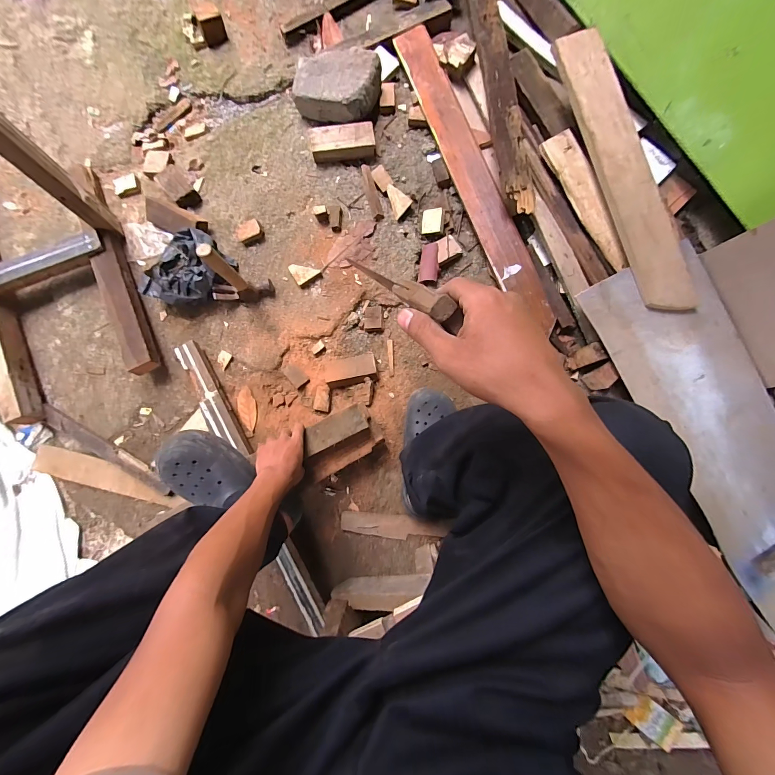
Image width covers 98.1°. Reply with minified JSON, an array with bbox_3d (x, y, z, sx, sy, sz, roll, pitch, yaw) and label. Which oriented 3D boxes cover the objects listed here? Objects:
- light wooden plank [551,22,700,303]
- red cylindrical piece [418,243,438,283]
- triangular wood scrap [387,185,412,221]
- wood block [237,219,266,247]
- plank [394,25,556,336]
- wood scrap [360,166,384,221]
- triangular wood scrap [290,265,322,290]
[{"bbox_3d":[0.501,-0.457,0.708,0.100,0.020,0.611,-19,88,7],"label":"light wooden plank"},{"bbox_3d":[0.101,-0.302,0.816,0.042,0.029,0.101,7,84,2],"label":"red cylindrical piece"},{"bbox_3d":[0.033,-0.461,0.837,0.053,0.024,0.086,-14,84,0],"label":"triangular wood scrap"},{"bbox_3d":[-0.335,-0.378,0.821,0.061,0.026,0.049,-22,84,-1],"label":"wood block"},{"bbox_3d":[0.202,-0.509,0.797,0.088,0.022,0.795,-21,84,-1],"label":"plank"},{"bbox_3d":[-0.038,-0.487,0.835,0.029,0.017,0.147,-15,84,0],"label":"wood scrap"},{"bbox_3d":[-0.197,-0.278,0.810,0.061,0.024,0.056,-34,84,-2],"label":"triangular wood scrap"}]

